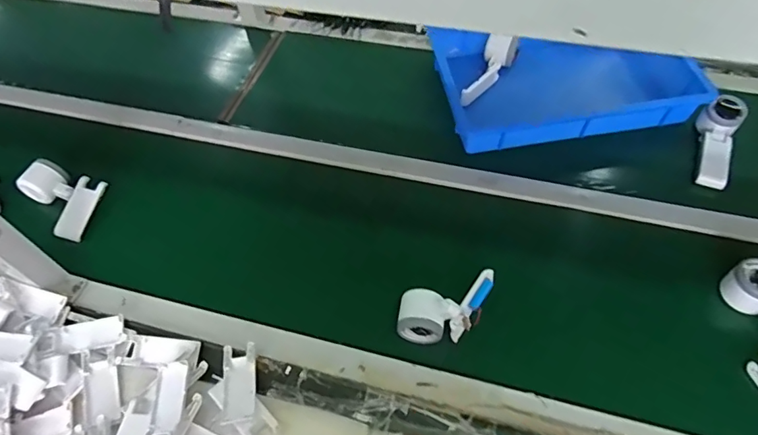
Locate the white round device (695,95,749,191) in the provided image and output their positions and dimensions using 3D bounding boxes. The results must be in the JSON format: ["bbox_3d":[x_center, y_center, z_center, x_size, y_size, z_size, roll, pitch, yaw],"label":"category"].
[{"bbox_3d":[0.550,-0.119,0.799,0.057,0.046,0.167,18,72,16],"label":"white round device"}]

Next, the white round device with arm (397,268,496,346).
[{"bbox_3d":[0.094,0.117,0.644,0.145,0.056,0.064,-17,55,-8],"label":"white round device with arm"}]

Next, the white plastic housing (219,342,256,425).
[{"bbox_3d":[-0.175,0.206,0.613,0.038,0.016,0.098,-9,55,-2],"label":"white plastic housing"}]

